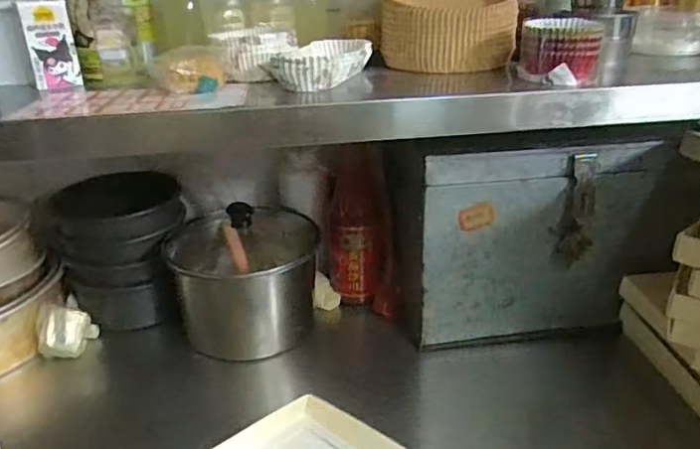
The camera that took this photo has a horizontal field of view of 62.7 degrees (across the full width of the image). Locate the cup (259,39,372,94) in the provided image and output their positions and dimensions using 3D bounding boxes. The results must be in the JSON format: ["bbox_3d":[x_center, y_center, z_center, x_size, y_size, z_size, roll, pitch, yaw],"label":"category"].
[{"bbox_3d":[-0.028,-0.170,0.602,0.074,0.031,0.138,7,27,15],"label":"cup"}]

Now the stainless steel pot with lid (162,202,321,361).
[{"bbox_3d":[-0.136,0.065,0.761,0.189,0.154,0.149,-7,27,-12],"label":"stainless steel pot with lid"}]

